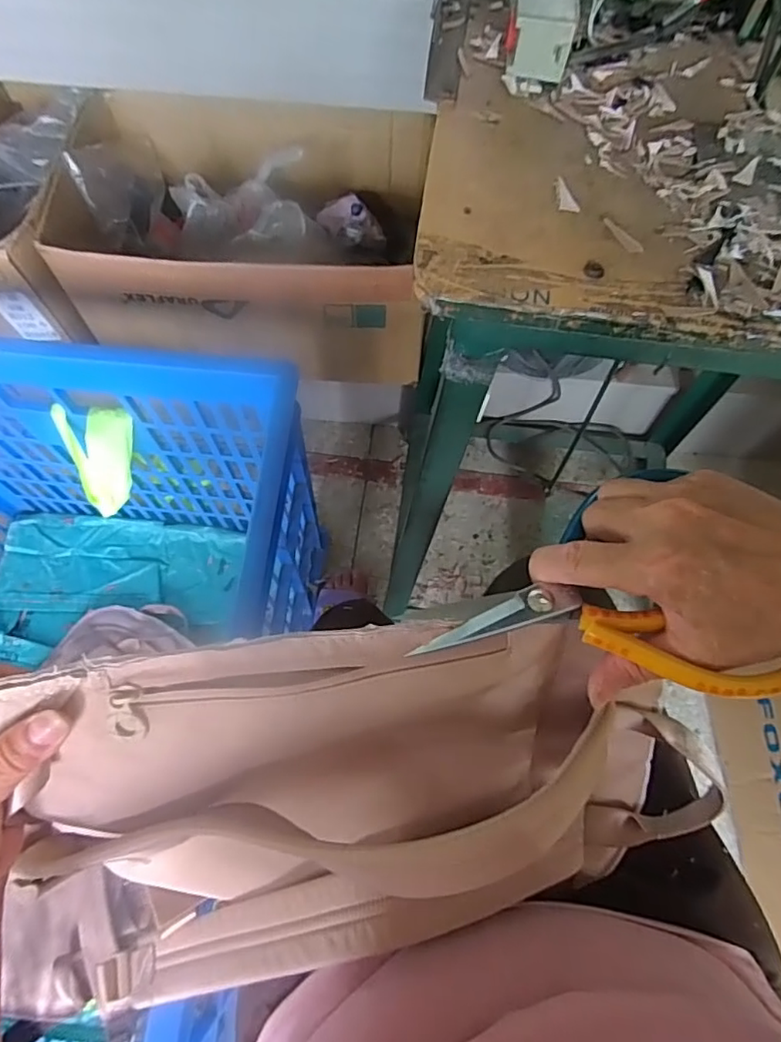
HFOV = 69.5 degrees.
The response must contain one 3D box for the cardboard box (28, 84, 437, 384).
[{"bbox_3d":[-0.237,-0.452,0.889,0.473,0.220,0.392,9,67,3],"label":"cardboard box"}]

